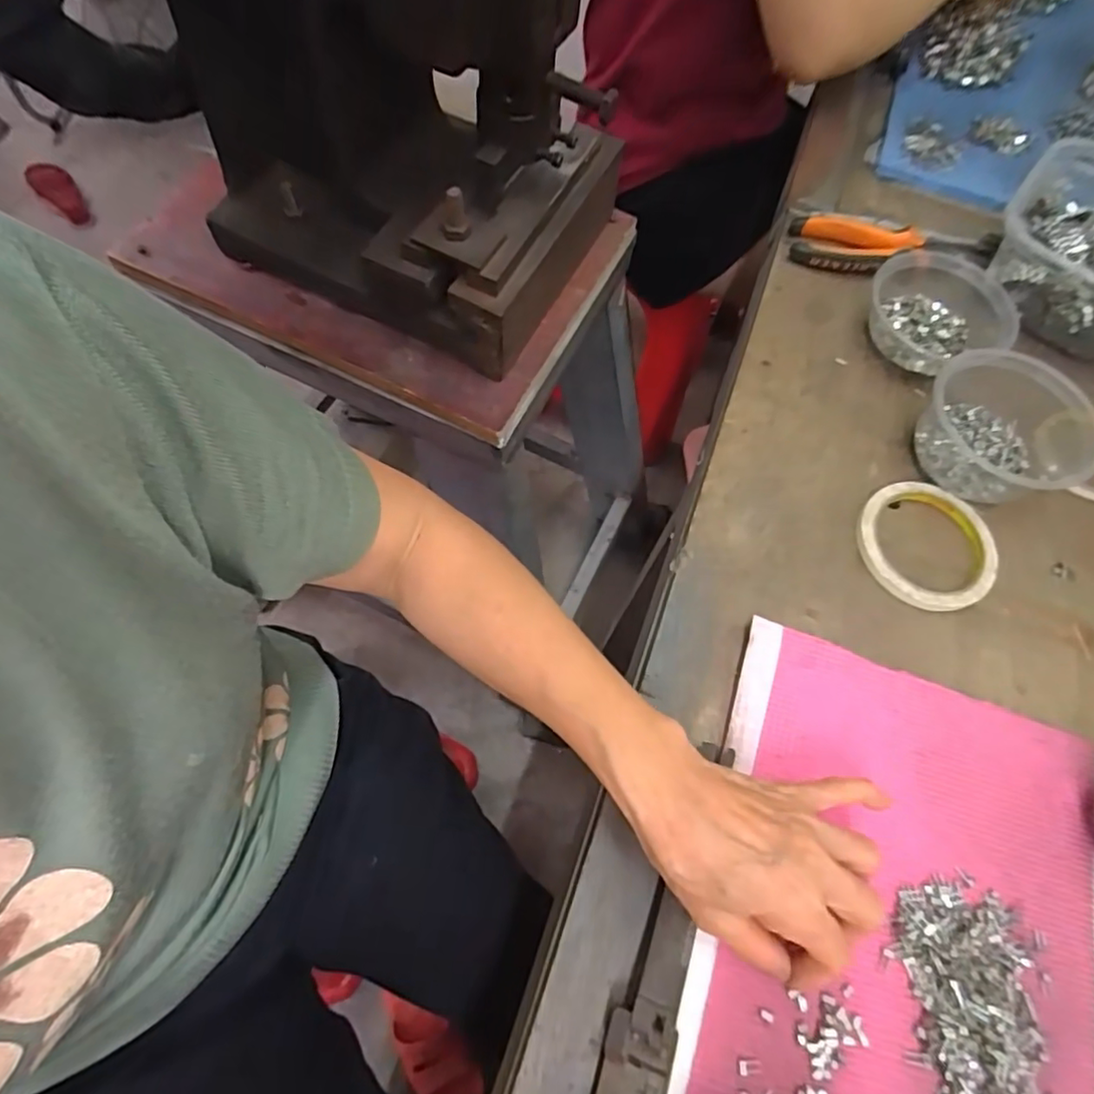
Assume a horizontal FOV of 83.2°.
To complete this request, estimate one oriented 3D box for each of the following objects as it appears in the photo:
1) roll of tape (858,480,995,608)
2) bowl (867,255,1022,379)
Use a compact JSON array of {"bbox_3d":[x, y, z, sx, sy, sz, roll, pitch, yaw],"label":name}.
[{"bbox_3d":[0.278,-0.003,0.447,0.101,0.010,0.098,1,65,-2],"label":"roll of tape"},{"bbox_3d":[0.329,-0.197,0.519,0.113,0.042,0.107,1,65,-2],"label":"bowl"}]

